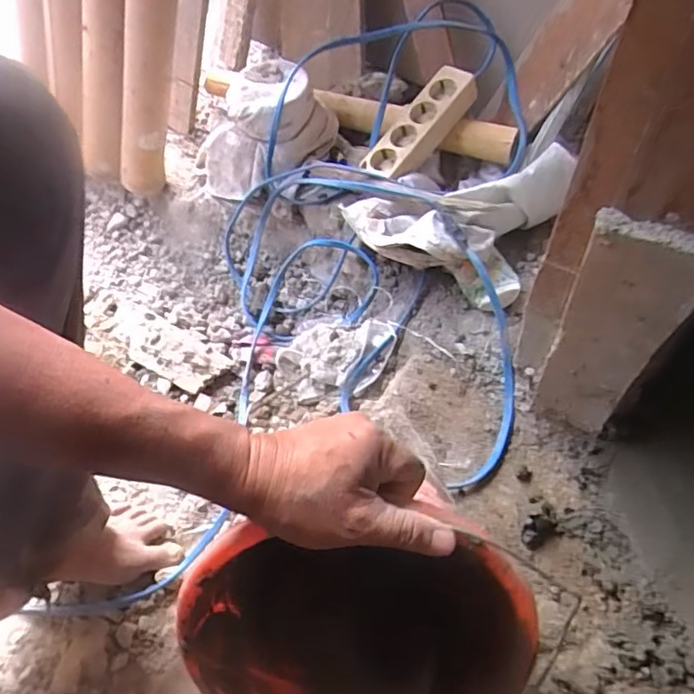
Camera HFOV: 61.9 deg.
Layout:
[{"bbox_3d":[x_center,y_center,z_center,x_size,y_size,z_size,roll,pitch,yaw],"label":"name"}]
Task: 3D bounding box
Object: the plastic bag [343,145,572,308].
[{"bbox_3d":[0.135,-0.186,0.753,0.248,0.101,0.202,26,61,19],"label":"plastic bag"}]

